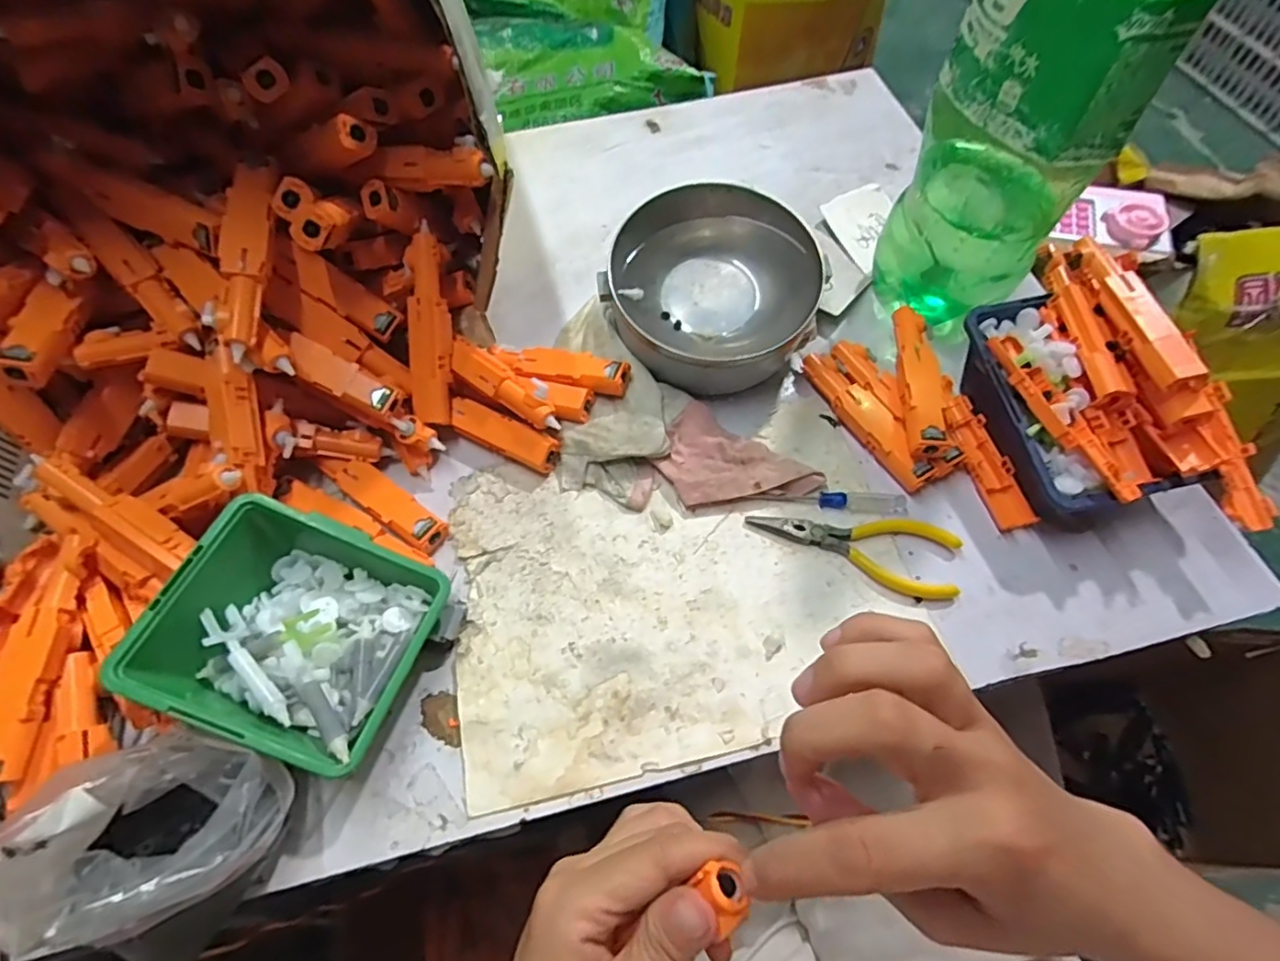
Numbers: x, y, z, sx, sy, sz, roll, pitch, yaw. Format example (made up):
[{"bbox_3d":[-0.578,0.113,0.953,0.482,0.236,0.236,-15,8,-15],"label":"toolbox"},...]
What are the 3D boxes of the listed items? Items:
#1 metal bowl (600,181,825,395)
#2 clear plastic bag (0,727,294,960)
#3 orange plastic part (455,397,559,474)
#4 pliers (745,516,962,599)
[{"bbox_3d":[0.051,-0.137,0.441,0.142,0.083,0.130,-2,61,3],"label":"metal bowl"},{"bbox_3d":[-0.212,0.159,0.266,0.081,0.066,0.087,12,62,10],"label":"clear plastic bag"},{"bbox_3d":[-0.095,-0.029,0.416,0.079,0.023,0.025,22,65,15],"label":"orange plastic part"},{"bbox_3d":[0.134,0.042,0.383,0.128,0.008,0.046,9,62,9],"label":"pliers"}]

